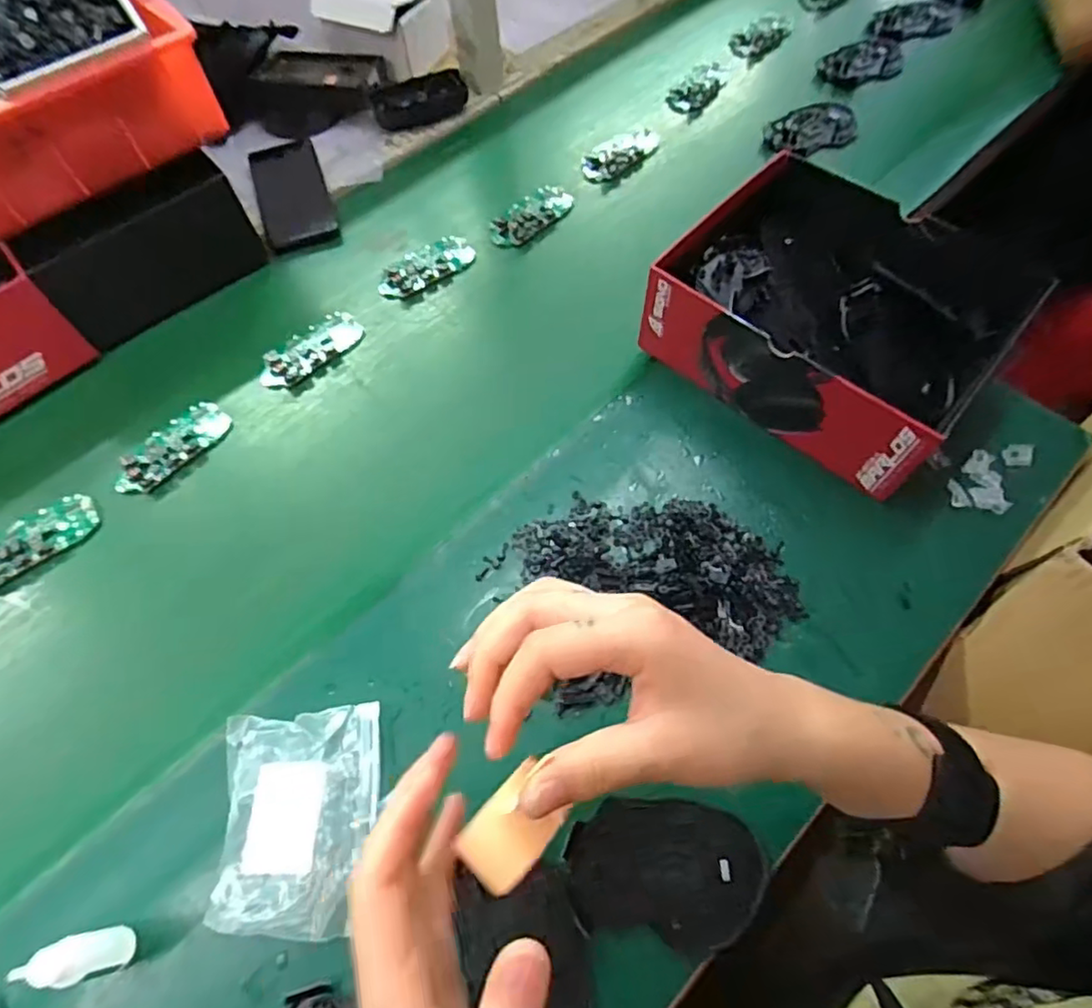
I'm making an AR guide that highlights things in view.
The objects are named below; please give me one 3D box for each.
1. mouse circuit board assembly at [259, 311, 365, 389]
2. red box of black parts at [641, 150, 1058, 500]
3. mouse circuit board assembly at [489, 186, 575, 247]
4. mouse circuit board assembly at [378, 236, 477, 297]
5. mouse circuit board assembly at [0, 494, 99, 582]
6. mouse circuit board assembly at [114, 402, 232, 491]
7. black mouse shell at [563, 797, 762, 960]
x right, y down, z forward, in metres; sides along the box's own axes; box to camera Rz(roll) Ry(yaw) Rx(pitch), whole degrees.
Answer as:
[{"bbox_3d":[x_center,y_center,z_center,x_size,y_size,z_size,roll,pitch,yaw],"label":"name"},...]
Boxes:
[{"bbox_3d":[-0.214,-0.140,0.567,0.099,0.013,0.039,-42,67,-18],"label":"mouse circuit board assembly"},{"bbox_3d":[0.227,-0.150,0.499,0.232,0.092,0.190,39,70,21],"label":"red box of black parts"},{"bbox_3d":[-0.014,-0.294,0.641,0.093,0.017,0.047,-41,67,-17],"label":"mouse circuit board assembly"},{"bbox_3d":[-0.117,-0.234,0.612,0.101,0.014,0.042,-38,66,-16],"label":"mouse circuit board assembly"},{"bbox_3d":[-0.400,0.031,0.484,0.098,0.017,0.038,-39,66,-16],"label":"mouse circuit board assembly"},{"bbox_3d":[-0.313,-0.047,0.521,0.038,0.017,0.098,36,69,20],"label":"mouse circuit board assembly"},{"bbox_3d":[0.069,0.214,0.363,0.110,0.013,0.071,8,62,8],"label":"black mouse shell"}]

